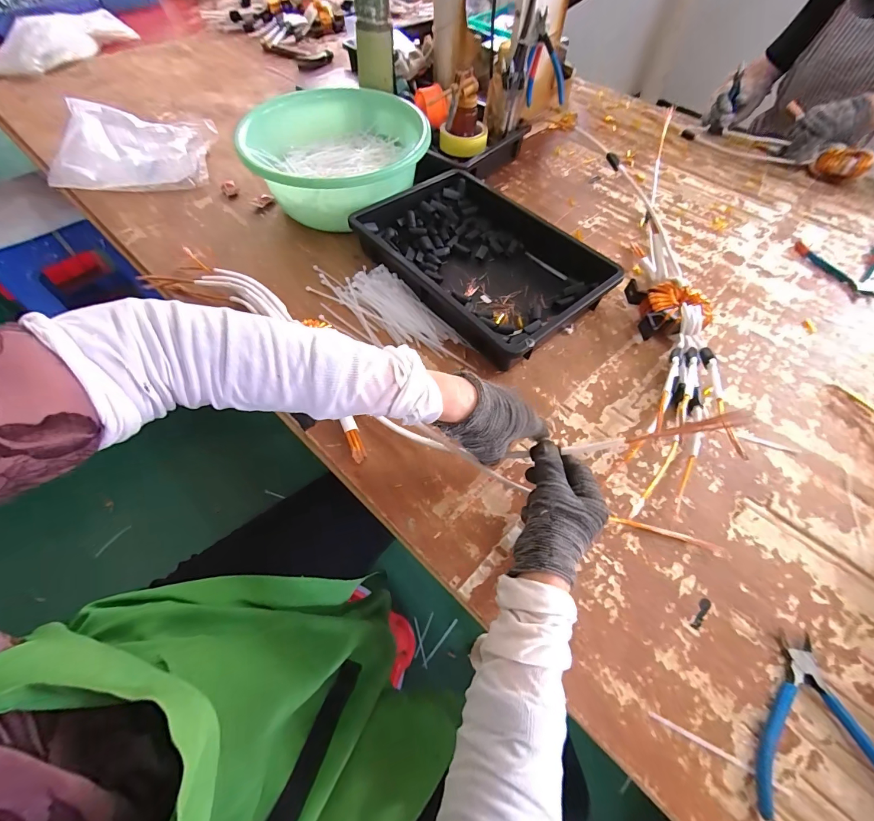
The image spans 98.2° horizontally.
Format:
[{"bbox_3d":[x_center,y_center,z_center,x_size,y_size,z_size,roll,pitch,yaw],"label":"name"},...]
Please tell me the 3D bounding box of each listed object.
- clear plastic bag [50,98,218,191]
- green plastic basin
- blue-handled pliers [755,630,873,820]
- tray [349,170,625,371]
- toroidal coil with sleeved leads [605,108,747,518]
[{"bbox_3d":[-0.562,-0.501,0.709,0.243,0.092,0.207,-12,60,-7],"label":"clear plastic bag"},{"bbox_3d":[-0.164,-0.446,0.670,0.290,0.106,0.313,0,59,0],"label":"green plastic basin"},{"bbox_3d":[0.336,0.284,0.313,0.116,0.014,0.144,28,63,16],"label":"blue-handled pliers"},{"bbox_3d":[0.077,-0.245,0.607,0.273,0.067,0.369,-37,66,-20],"label":"tray"},{"bbox_3d":[0.352,-0.178,0.577,0.144,0.050,0.684,10,60,6],"label":"toroidal coil with sleeved leads"}]

